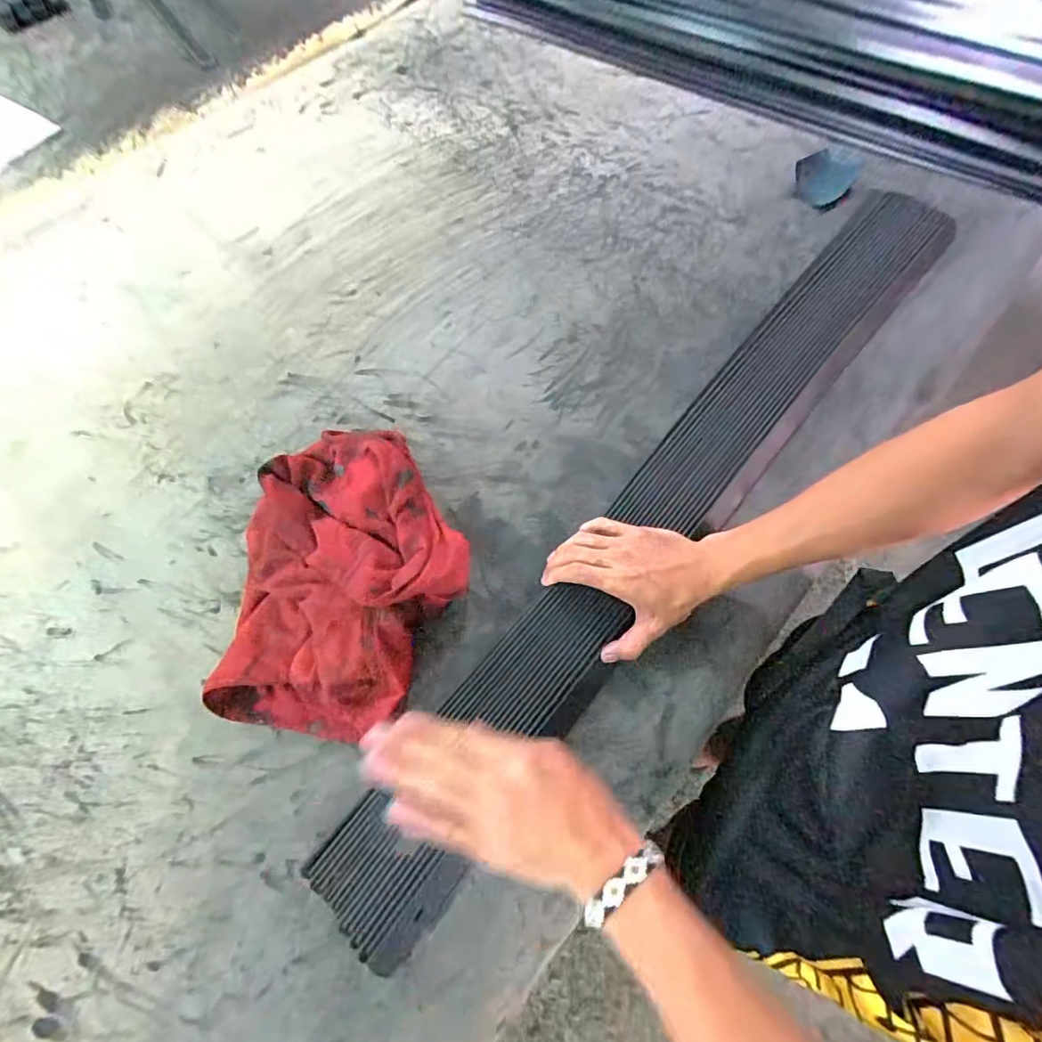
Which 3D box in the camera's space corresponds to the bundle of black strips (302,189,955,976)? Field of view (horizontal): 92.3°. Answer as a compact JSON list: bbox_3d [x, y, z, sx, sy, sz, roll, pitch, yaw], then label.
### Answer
[{"bbox_3d":[0.220,-0.071,0.586,0.117,0.033,1.112,37,71,16],"label":"bundle of black strips"}]

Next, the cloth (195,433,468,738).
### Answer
[{"bbox_3d":[-0.169,0.046,0.508,0.224,0.072,0.316,7,66,3],"label":"cloth"}]

